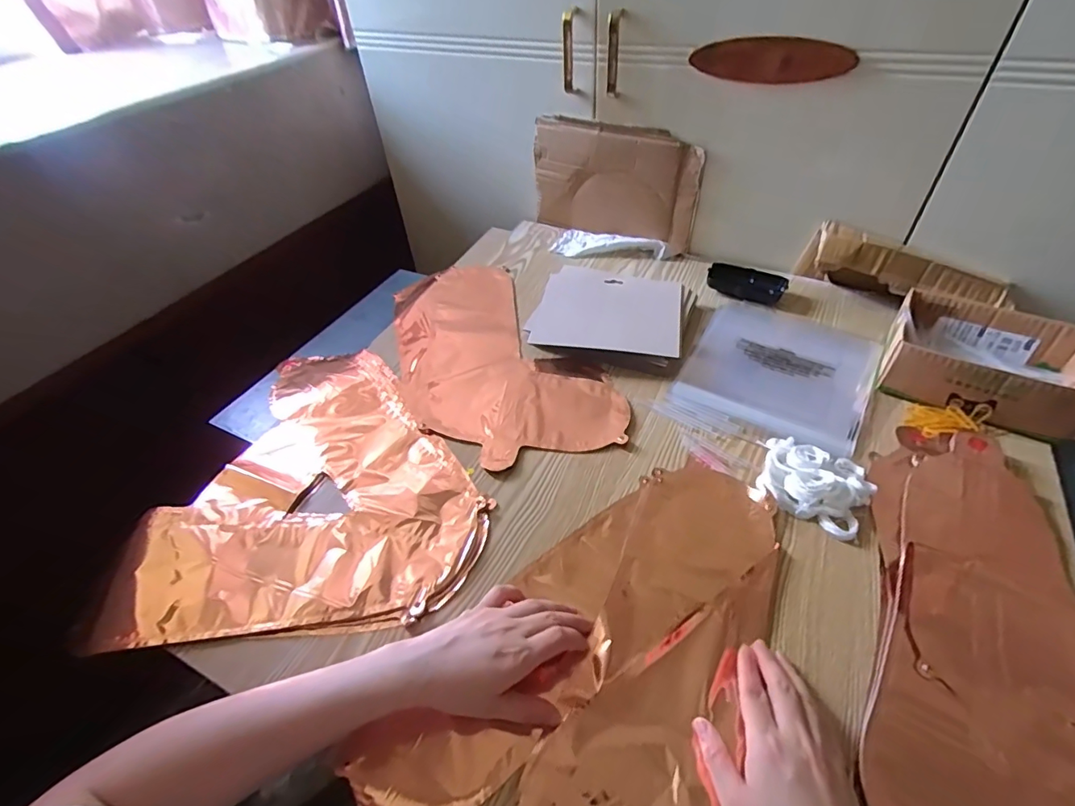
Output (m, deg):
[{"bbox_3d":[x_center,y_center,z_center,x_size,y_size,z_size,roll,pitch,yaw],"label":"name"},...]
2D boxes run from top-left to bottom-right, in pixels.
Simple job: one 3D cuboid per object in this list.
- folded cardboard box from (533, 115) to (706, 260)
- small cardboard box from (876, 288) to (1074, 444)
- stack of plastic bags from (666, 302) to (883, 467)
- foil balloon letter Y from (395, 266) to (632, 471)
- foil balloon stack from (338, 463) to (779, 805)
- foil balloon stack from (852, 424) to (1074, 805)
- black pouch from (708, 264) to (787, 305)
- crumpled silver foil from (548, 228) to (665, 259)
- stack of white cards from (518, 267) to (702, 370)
[{"bbox_3d":[0.120,-0.348,0.802,0.266,0.169,0.035,21,51,23],"label":"folded cardboard box"},{"bbox_3d":[0.501,-0.046,0.567,0.184,0.067,0.141,23,51,24],"label":"small cardboard box"},{"bbox_3d":[0.301,-0.046,0.627,0.203,0.019,0.220,22,51,23],"label":"stack of plastic bags"},{"bbox_3d":[-0.077,-0.070,0.681,0.219,0.012,0.434,-23,49,-18],"label":"foil balloon letter Y"},{"bbox_3d":[0.083,0.215,0.409,0.239,0.037,0.401,32,53,29],"label":"foil balloon stack"},{"bbox_3d":[0.371,0.201,0.372,0.215,0.034,0.444,18,50,20],"label":"foil balloon stack"},{"bbox_3d":[0.306,-0.174,0.735,0.108,0.022,0.060,11,48,15],"label":"black pouch"},{"bbox_3d":[0.121,-0.271,0.845,0.183,0.028,0.070,9,47,12],"label":"crumpled silver foil"},{"bbox_3d":[0.098,-0.119,0.687,0.204,0.033,0.176,12,48,16],"label":"stack of white cards"}]

